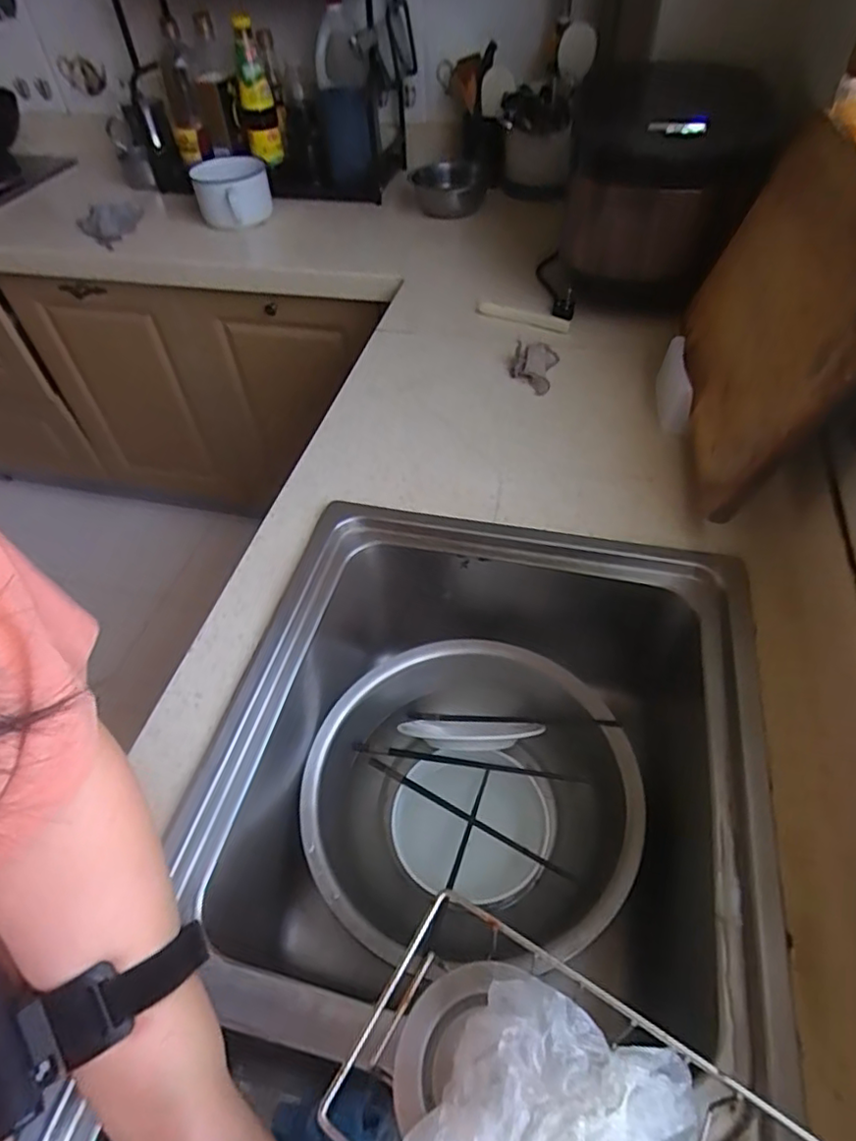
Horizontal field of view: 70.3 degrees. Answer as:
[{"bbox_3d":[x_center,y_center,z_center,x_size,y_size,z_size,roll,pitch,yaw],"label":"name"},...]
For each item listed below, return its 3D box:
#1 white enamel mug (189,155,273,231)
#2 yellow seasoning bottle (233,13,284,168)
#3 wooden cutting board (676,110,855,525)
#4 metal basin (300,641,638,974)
[{"bbox_3d":[-0.374,-0.720,1.175,0.141,0.093,0.146,-15,50,-10],"label":"white enamel mug"},{"bbox_3d":[-0.342,-0.942,1.206,0.068,0.225,0.059,-11,49,-7],"label":"yellow seasoning bottle"},{"bbox_3d":[0.344,-0.274,0.627,0.030,0.256,0.427,20,49,-4],"label":"wooden cutting board"},{"bbox_3d":[0.042,0.220,0.618,0.312,0.091,0.290,-1,49,2],"label":"metal basin"}]

